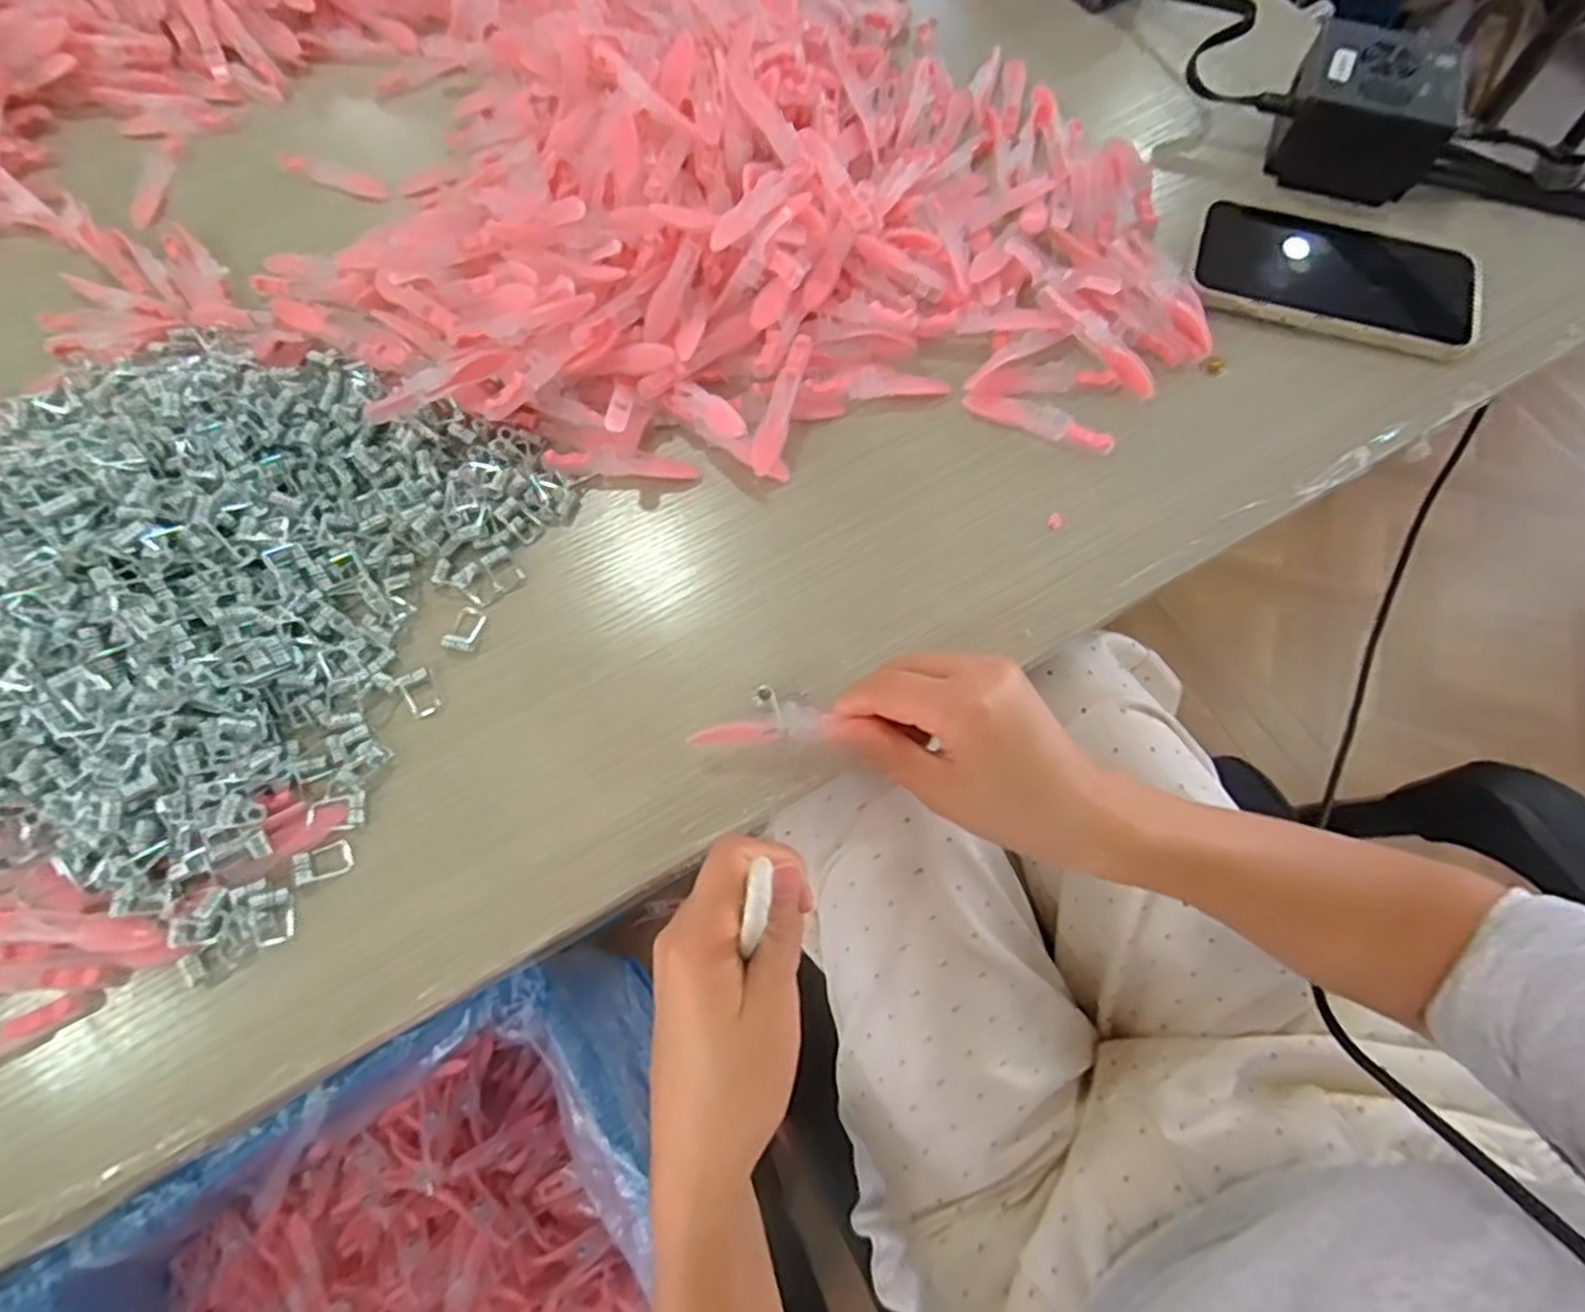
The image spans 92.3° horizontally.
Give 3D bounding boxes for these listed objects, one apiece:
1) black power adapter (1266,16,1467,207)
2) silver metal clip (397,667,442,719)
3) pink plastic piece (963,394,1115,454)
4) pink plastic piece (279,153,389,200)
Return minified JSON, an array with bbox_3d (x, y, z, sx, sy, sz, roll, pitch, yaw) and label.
[{"bbox_3d":[0.318,-0.299,0.426,0.084,0.056,0.065,29,76,10],"label":"black power adapter"},{"bbox_3d":[-0.175,0.017,0.358,0.015,0.004,0.022,-30,72,-9],"label":"silver metal clip"},{"bbox_3d":[0.127,-0.122,0.390,0.076,0.008,0.017,20,72,8],"label":"pink plastic piece"},{"bbox_3d":[-0.285,-0.299,0.475,0.069,0.004,0.015,19,90,1],"label":"pink plastic piece"}]

